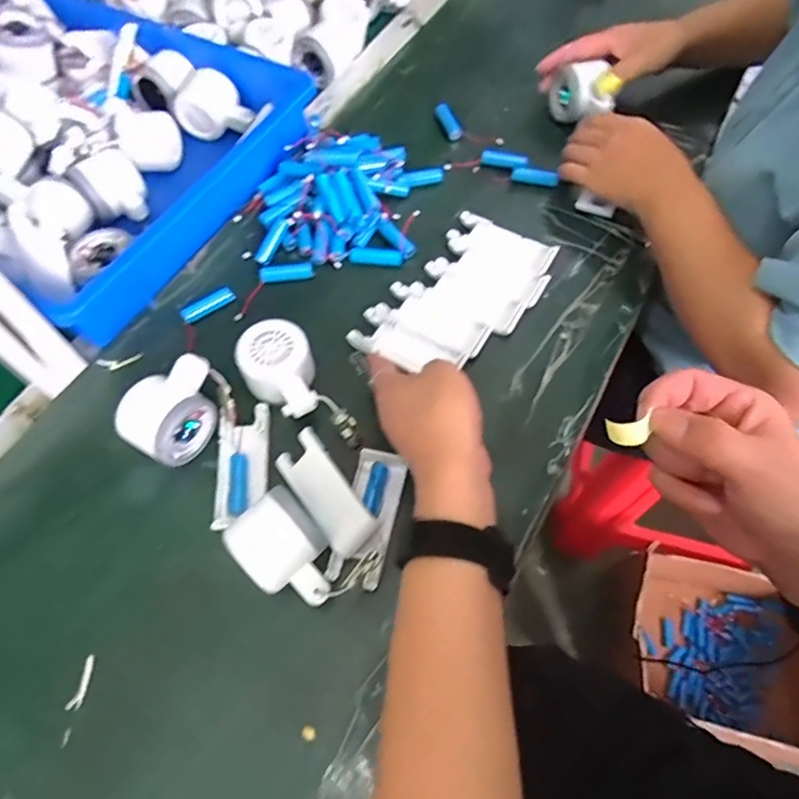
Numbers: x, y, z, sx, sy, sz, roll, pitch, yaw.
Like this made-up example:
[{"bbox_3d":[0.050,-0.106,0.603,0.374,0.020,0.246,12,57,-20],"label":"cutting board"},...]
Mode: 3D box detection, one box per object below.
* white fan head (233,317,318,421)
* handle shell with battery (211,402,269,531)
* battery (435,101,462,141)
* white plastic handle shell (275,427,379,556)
[{"bbox_3d":[-0.097,-0.020,0.469,0.059,0.053,0.083,-26,65,-13],"label":"white fan head"},{"bbox_3d":[-0.126,0.054,0.453,0.040,0.019,0.099,-5,62,-2],"label":"handle shell with battery"},{"bbox_3d":[0.056,-0.321,0.649,0.015,0.011,0.048,-25,81,-11],"label":"battery"},{"bbox_3d":[-0.058,0.069,0.426,0.041,0.015,0.099,-42,64,6],"label":"white plastic handle shell"}]

